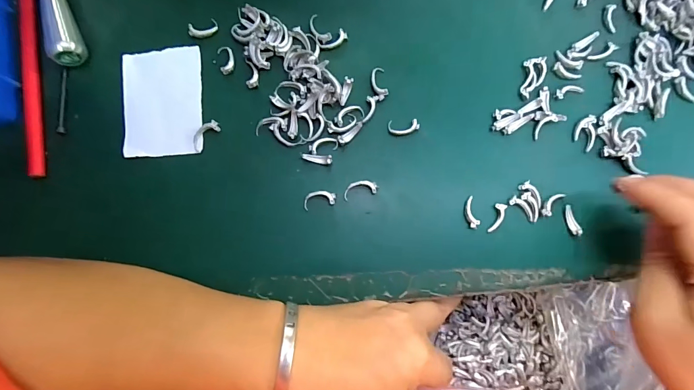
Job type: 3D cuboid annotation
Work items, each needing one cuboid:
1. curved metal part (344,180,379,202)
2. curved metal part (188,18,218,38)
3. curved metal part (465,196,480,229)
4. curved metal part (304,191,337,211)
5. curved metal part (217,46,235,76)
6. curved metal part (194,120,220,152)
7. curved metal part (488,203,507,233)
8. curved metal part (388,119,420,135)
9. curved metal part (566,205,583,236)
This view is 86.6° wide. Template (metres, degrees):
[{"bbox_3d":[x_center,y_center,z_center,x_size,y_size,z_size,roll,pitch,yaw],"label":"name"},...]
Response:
[{"bbox_3d":[0.009,-0.004,0.248,0.024,0.004,0.011,-14,83,-1],"label":"curved metal part"},{"bbox_3d":[-0.101,-0.117,0.258,0.020,0.004,0.010,-19,83,-1],"label":"curved metal part"},{"bbox_3d":[0.083,0.012,0.245,0.007,0.004,0.020,-12,87,0],"label":"curved metal part"},{"bbox_3d":[-0.018,0.002,0.247,0.022,0.005,0.011,-12,83,0],"label":"curved metal part"},{"bbox_3d":[-0.084,-0.095,0.257,0.010,0.004,0.021,-12,83,0],"label":"curved metal part"},{"bbox_3d":[-0.098,-0.042,0.252,0.023,0.005,0.011,-42,84,-4],"label":"curved metal part"},{"bbox_3d":[0.101,0.016,0.245,0.008,0.004,0.020,17,87,1],"label":"curved metal part"},{"bbox_3d":[0.039,-0.047,0.253,0.021,0.004,0.011,-3,83,1],"label":"curved metal part"},{"bbox_3d":[0.150,0.017,0.244,0.006,0.005,0.021,-12,73,0],"label":"curved metal part"}]

